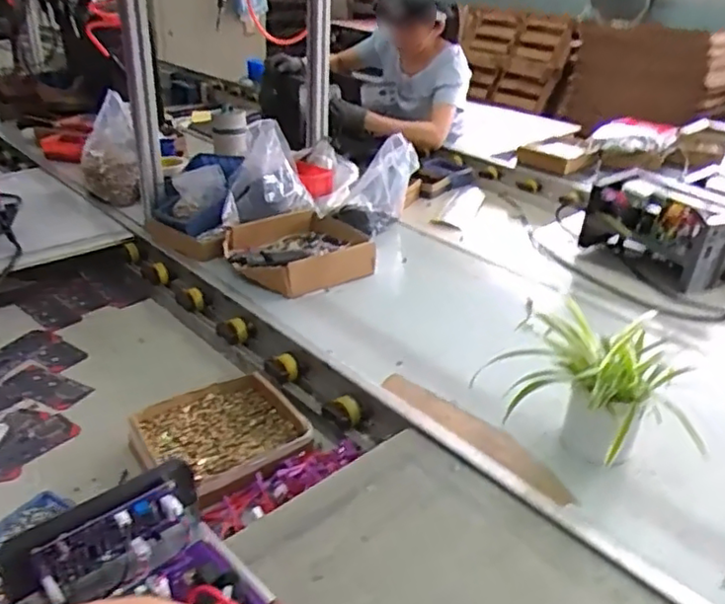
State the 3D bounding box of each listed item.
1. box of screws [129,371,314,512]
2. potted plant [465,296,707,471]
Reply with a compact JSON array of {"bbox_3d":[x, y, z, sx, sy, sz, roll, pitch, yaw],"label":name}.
[{"bbox_3d":[-0.201,0.191,0.928,0.224,0.038,0.203,-16,34,-31],"label":"box of screws"},{"bbox_3d":[0.282,0.106,0.869,0.250,0.144,0.201,9,29,10],"label":"potted plant"}]

